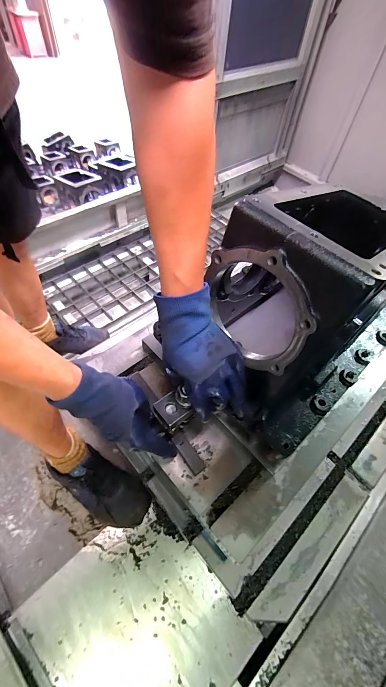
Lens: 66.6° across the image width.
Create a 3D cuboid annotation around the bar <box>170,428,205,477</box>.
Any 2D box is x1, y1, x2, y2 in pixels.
[{"bbox_3d":[-0.010,0.160,0.434,0.021,0.006,0.068,-35,69,-5],"label":"bar"}]

